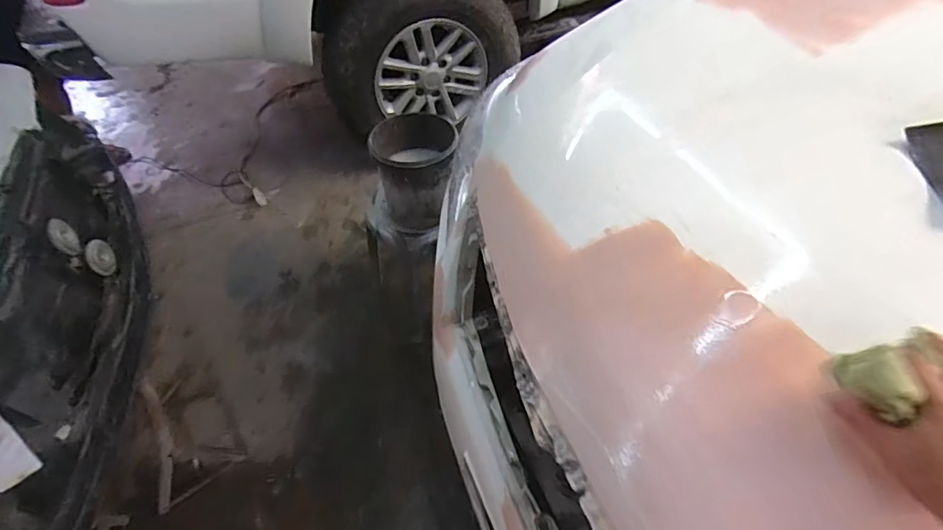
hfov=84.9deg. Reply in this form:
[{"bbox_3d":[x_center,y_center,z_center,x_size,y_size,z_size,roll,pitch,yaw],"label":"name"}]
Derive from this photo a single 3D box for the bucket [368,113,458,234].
[{"bbox_3d":[-0.147,-0.253,1.434,0.202,0.271,0.202,-2,49,2],"label":"bucket"}]

